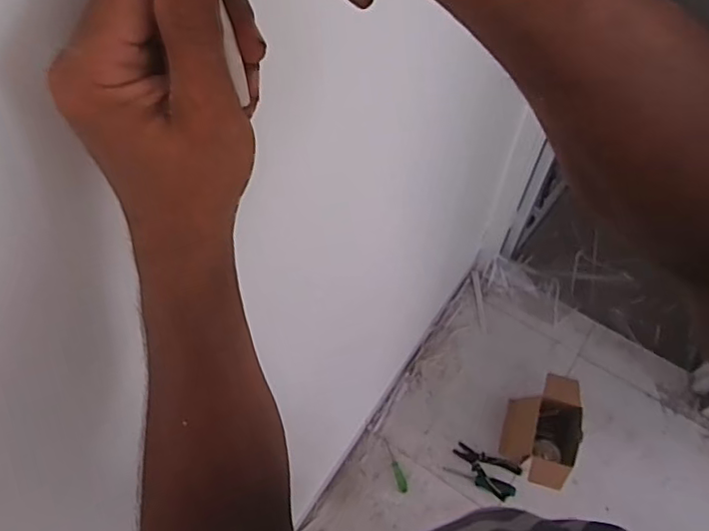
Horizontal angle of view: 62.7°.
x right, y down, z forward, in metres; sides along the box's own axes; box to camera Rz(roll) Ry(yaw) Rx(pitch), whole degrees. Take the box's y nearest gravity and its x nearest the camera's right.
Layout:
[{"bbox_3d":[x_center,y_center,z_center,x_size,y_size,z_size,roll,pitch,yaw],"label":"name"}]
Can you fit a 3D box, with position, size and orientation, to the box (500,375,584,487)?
[{"bbox_3d":[0.453,0.406,1.413,0.170,0.138,0.252,10,62,7],"label":"box"}]

